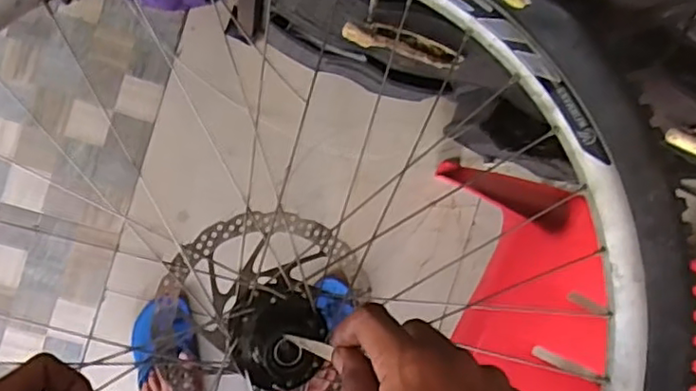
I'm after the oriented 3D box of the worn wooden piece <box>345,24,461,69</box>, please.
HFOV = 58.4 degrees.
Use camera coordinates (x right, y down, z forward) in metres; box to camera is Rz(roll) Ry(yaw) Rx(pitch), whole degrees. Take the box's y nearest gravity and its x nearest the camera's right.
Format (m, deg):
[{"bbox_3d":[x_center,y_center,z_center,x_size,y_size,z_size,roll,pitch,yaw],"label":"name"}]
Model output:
[{"bbox_3d":[0.052,-0.142,0.591,0.114,0.021,0.023,14,90,-10],"label":"worn wooden piece"}]

